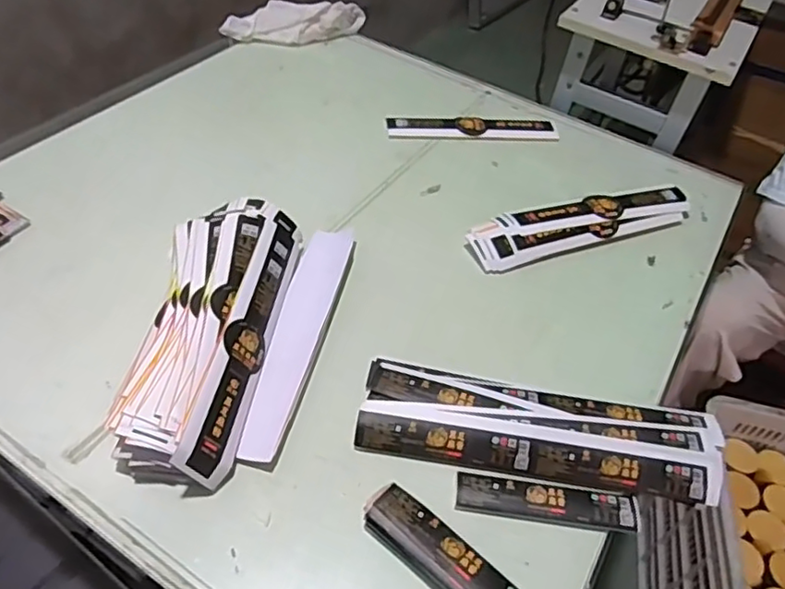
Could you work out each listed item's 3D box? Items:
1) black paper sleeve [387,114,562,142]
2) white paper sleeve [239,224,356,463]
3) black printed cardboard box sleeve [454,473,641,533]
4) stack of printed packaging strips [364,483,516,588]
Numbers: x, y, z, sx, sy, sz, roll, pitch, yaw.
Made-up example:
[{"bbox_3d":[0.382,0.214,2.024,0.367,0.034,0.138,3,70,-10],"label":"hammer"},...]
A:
[{"bbox_3d":[0.141,-0.290,1.070,0.301,0.011,0.067,0,47,-7],"label":"black paper sleeve"},{"bbox_3d":[-0.111,0.038,0.725,0.058,0.020,0.338,12,47,4],"label":"white paper sleeve"},{"bbox_3d":[0.157,0.213,0.624,0.185,0.009,0.038,8,47,0],"label":"black printed cardboard box sleeve"},{"bbox_3d":[0.060,0.257,0.561,0.202,0.028,0.050,35,52,23],"label":"stack of printed packaging strips"}]

